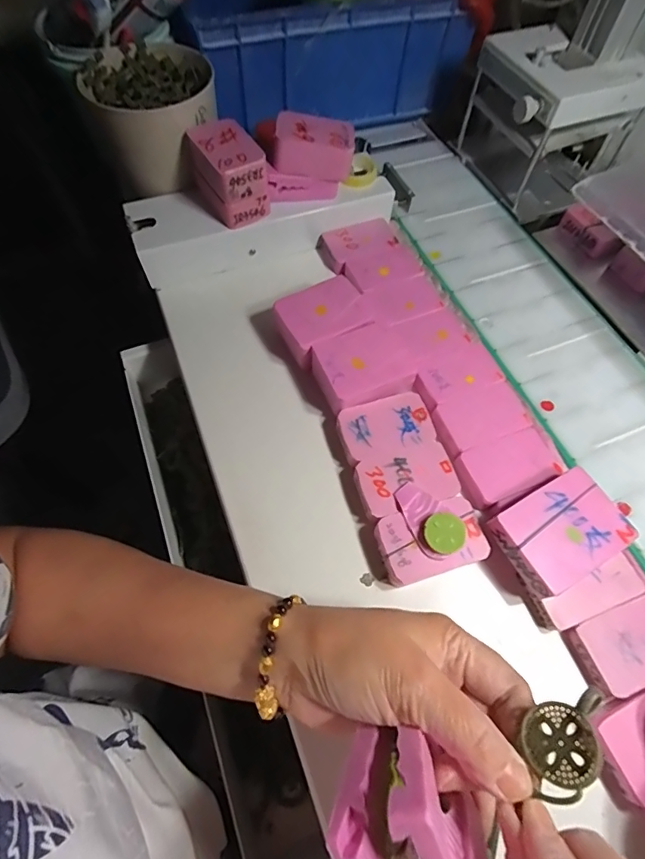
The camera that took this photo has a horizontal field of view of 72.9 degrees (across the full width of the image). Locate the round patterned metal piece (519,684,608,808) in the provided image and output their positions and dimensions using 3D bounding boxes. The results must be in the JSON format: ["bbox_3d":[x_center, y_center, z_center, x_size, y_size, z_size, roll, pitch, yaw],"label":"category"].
[{"bbox_3d":[0.098,0.128,0.180,0.030,0.007,0.041,-9,47,41],"label":"round patterned metal piece"}]

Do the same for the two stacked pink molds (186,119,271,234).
[{"bbox_3d":[-0.085,-0.231,0.394,0.052,0.060,0.074,-30,67,-15],"label":"two stacked pink molds"}]

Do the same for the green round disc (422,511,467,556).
[{"bbox_3d":[0.082,0.071,0.295,0.028,0.012,0.027,1,63,-1],"label":"green round disc"}]

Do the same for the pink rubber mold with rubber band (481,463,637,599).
[{"bbox_3d":[0.160,0.069,0.297,0.078,0.025,0.058,-27,66,-14],"label":"pink rubber mold with rubber band"}]

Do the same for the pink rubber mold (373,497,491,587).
[{"bbox_3d":[0.075,0.079,0.307,0.074,0.024,0.044,-13,64,-8],"label":"pink rubber mold"}]

